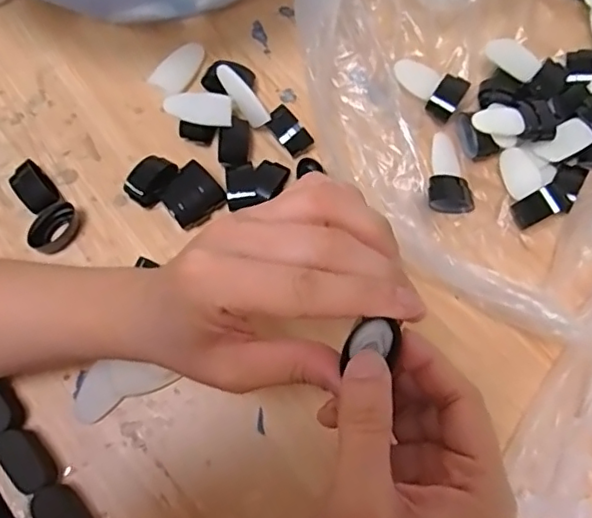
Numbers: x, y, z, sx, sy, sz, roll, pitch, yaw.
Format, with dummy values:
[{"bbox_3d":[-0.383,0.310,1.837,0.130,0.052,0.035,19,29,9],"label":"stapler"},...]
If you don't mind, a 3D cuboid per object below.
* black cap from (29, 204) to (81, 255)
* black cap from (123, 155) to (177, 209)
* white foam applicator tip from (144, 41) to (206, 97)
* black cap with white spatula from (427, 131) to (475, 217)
[{"bbox_3d":[-0.148,-0.018,0.362,0.021,0.020,0.033,35,78,11],"label":"black cap"},{"bbox_3d":[-0.092,-0.050,0.374,0.026,0.012,0.031,30,77,10],"label":"black cap"},{"bbox_3d":[-0.078,-0.131,0.400,0.023,0.004,0.045,37,78,12],"label":"white foam applicator tip"},{"bbox_3d":[0.098,-0.057,0.379,0.029,0.022,0.051,-2,74,2],"label":"black cap with white spatula"}]

